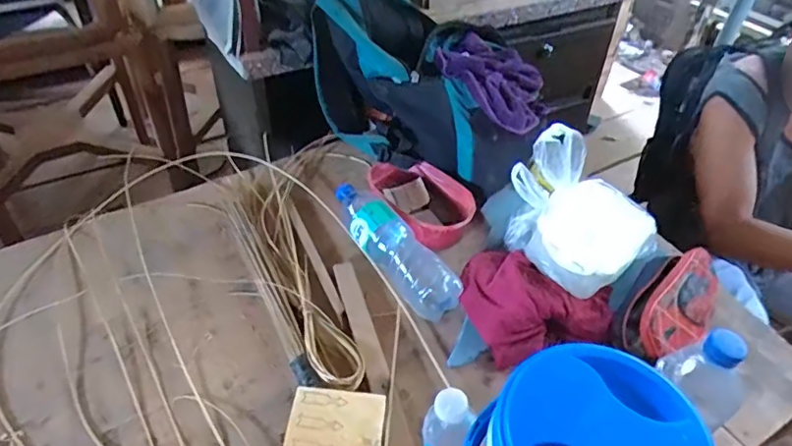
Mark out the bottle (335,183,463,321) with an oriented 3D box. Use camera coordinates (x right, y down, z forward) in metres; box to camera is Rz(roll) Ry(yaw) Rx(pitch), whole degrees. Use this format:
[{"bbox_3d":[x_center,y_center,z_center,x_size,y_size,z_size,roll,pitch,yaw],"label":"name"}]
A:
[{"bbox_3d":[-0.009,0.031,0.866,0.078,0.065,0.273,-27,52,-26],"label":"bottle"}]

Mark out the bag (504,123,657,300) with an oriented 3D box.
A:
[{"bbox_3d":[0.261,-0.024,0.805,0.228,0.148,0.198,23,48,19],"label":"bag"}]

